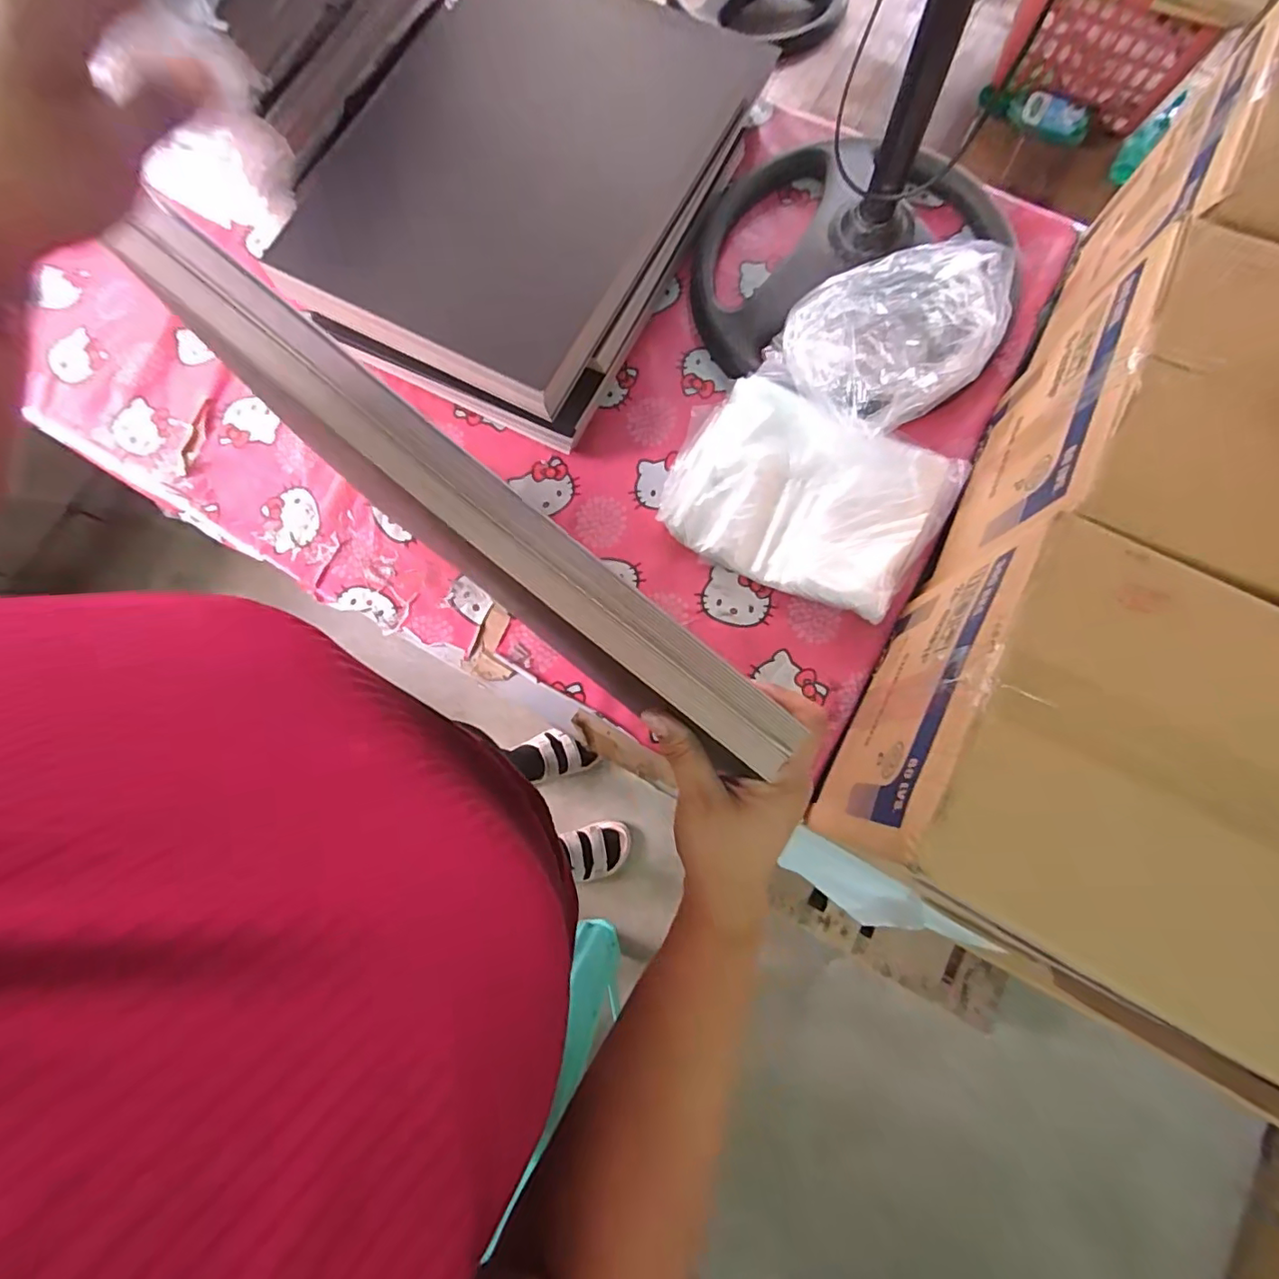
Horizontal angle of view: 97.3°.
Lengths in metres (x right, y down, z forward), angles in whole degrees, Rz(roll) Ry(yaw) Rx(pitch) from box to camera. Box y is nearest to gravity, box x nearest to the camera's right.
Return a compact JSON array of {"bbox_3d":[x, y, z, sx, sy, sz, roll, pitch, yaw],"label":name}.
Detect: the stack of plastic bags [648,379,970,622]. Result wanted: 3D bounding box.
[{"bbox_3d":[0.195,-0.167,0.666,0.311,0.039,0.223,26,80,6],"label":"stack of plastic bags"}]

